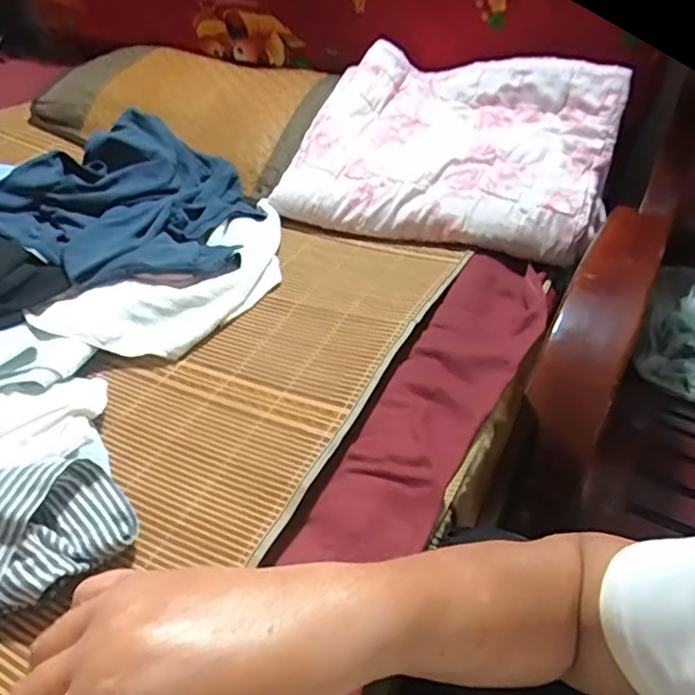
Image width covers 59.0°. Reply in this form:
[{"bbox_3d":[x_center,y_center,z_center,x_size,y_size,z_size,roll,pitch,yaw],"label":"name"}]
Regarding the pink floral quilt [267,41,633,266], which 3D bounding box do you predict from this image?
[{"bbox_3d":[0.148,-0.301,0.896,0.446,0.090,0.351,13,62,20],"label":"pink floral quilt"}]

